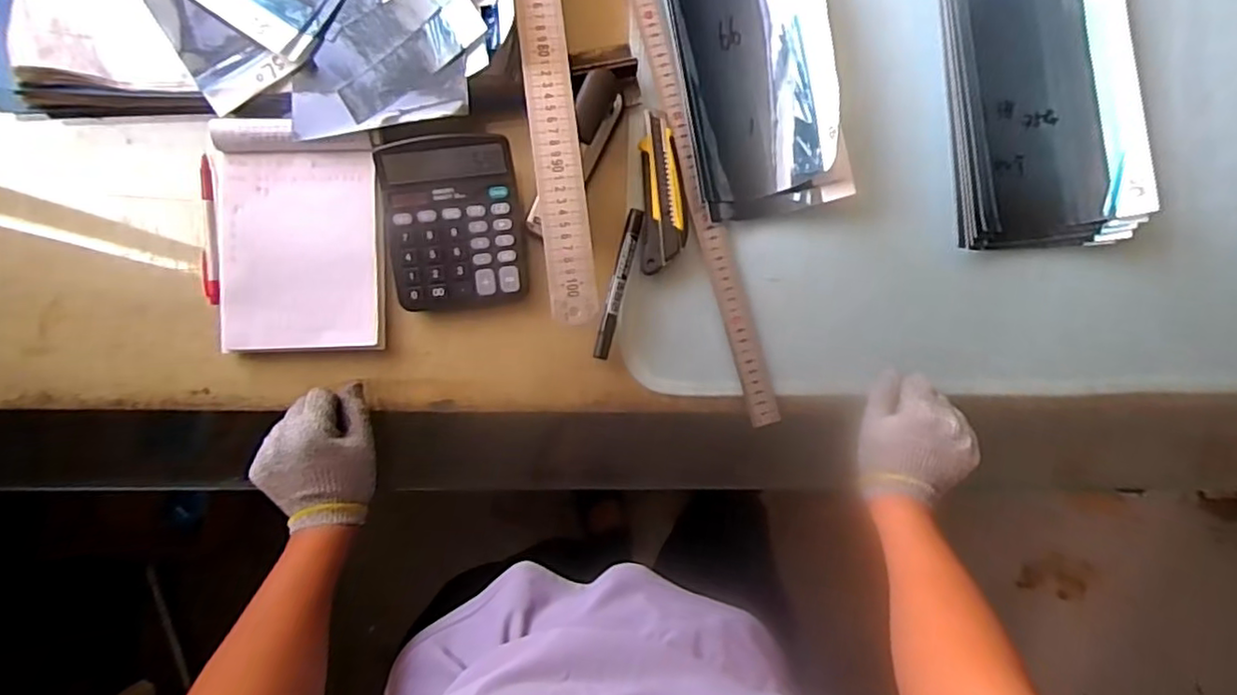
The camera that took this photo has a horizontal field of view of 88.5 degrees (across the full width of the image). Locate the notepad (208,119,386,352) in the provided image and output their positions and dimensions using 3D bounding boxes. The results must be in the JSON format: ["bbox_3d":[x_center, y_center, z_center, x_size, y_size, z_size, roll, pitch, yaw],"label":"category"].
[{"bbox_3d":[-0.285,-0.097,0.562,0.146,0.021,0.198,-1,88,-4],"label":"notepad"}]

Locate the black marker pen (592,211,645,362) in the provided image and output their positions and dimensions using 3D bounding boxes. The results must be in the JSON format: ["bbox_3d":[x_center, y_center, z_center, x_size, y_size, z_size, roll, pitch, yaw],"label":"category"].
[{"bbox_3d":[0.000,-0.059,0.579,0.014,0.014,0.141,15,87,-3],"label":"black marker pen"}]

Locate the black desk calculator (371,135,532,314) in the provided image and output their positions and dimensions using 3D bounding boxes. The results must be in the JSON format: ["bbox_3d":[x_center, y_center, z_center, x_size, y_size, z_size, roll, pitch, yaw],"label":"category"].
[{"bbox_3d":[-0.145,-0.111,0.555,0.115,0.022,0.145,-7,88,-4],"label":"black desk calculator"}]

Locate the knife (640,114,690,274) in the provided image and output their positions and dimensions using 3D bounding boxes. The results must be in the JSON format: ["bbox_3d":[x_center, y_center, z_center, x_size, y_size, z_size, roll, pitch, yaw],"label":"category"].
[{"bbox_3d":[0.042,-0.140,0.578,0.042,0.018,0.143,-1,88,-3],"label":"knife"}]

